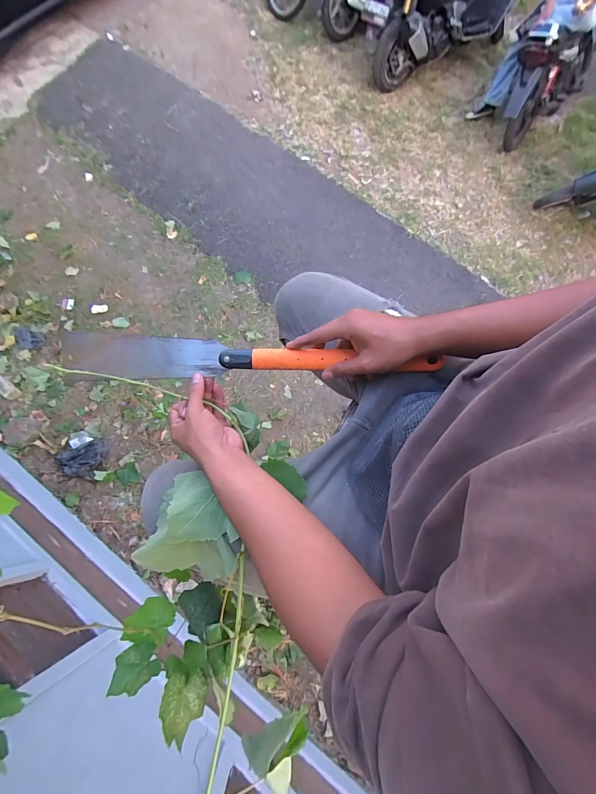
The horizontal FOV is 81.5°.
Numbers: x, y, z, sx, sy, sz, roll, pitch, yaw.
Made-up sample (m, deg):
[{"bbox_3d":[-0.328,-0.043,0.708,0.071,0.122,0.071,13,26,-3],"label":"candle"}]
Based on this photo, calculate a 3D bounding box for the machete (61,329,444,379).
[{"bbox_3d":[-0.085,-0.058,0.502,0.551,0.029,0.062,2,68,5],"label":"machete"}]

